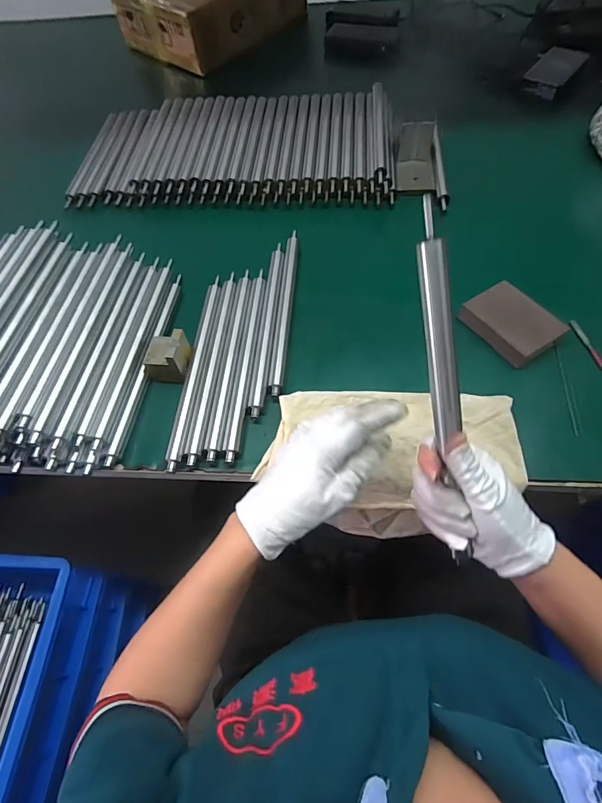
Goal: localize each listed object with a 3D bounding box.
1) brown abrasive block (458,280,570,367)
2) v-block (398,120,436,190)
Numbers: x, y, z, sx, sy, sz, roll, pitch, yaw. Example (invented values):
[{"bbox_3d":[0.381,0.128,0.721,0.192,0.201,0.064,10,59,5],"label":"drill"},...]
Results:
[{"bbox_3d":[0.248,-0.094,0.478,0.071,0.023,0.098,-30,64,-12],"label":"brown abrasive block"},{"bbox_3d":[0.182,-0.382,0.635,0.059,0.063,0.084,3,62,6],"label":"v-block"}]

